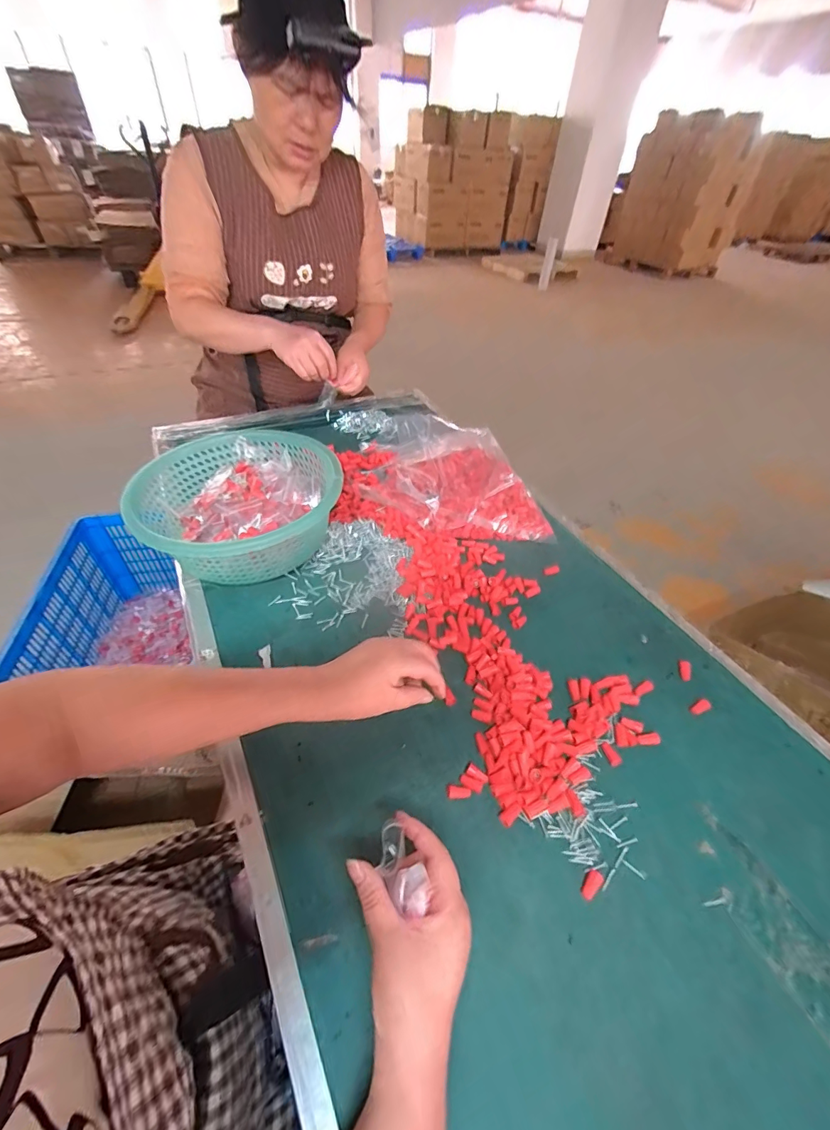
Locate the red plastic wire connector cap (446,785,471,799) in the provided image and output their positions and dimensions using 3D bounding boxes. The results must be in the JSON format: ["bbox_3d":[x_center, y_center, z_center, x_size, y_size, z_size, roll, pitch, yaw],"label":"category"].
[{"bbox_3d":[0.042,0.219,0.409,0.023,0.009,0.011,-1,45,-7],"label":"red plastic wire connector cap"}]

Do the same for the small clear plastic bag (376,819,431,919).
[{"bbox_3d":[-0.012,0.218,0.308,0.028,0.014,0.061,-14,29,-19],"label":"small clear plastic bag"}]

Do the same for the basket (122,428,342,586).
[{"bbox_3d":[-0.245,-0.080,0.602,0.259,0.116,0.273,-14,48,-20],"label":"basket"}]

